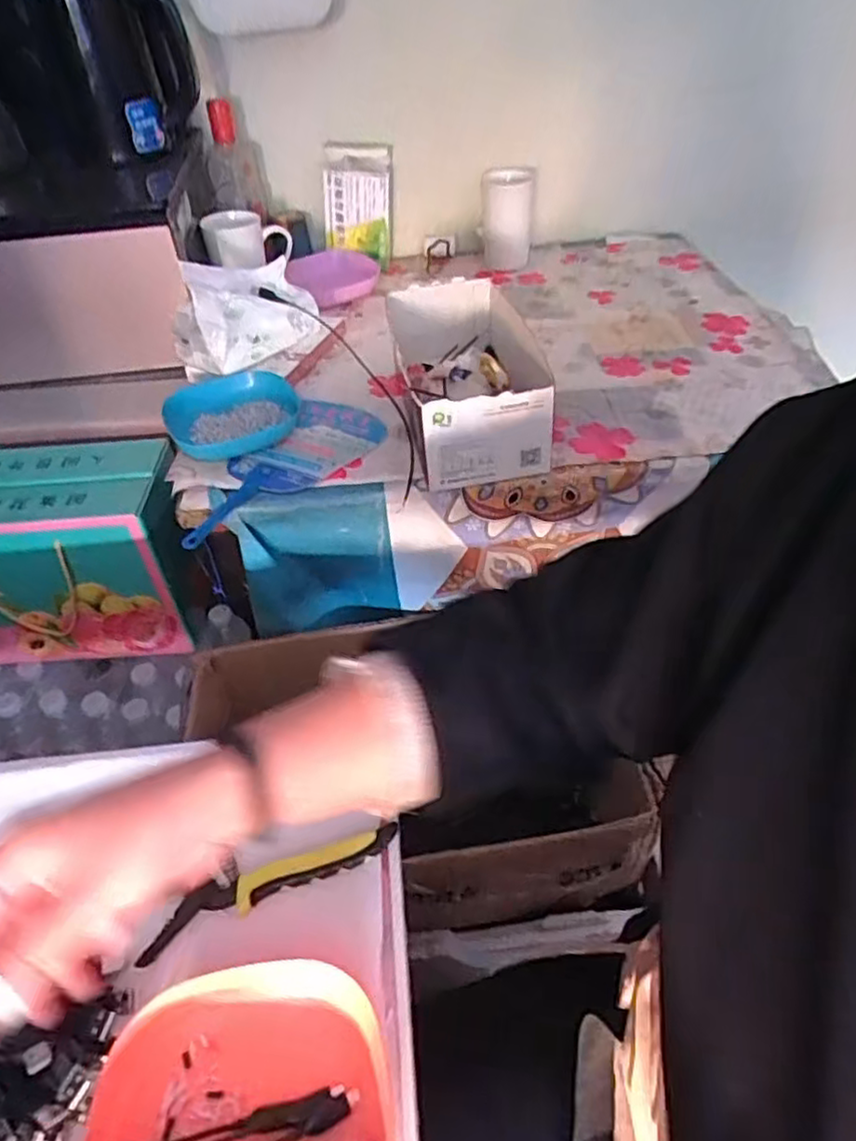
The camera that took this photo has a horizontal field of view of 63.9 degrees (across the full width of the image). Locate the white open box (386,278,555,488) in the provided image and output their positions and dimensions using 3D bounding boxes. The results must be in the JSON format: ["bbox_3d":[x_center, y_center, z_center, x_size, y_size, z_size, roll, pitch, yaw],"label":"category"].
[{"bbox_3d":[0.045,-0.207,0.721,0.146,0.092,0.255,-8,45,-5],"label":"white open box"}]

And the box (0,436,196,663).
[{"bbox_3d":[-0.487,-0.025,0.908,0.328,0.230,0.170,-4,44,-1],"label":"box"}]

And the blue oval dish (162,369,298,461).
[{"bbox_3d":[-0.216,-0.175,0.754,0.137,0.032,0.140,-17,46,-14],"label":"blue oval dish"}]

